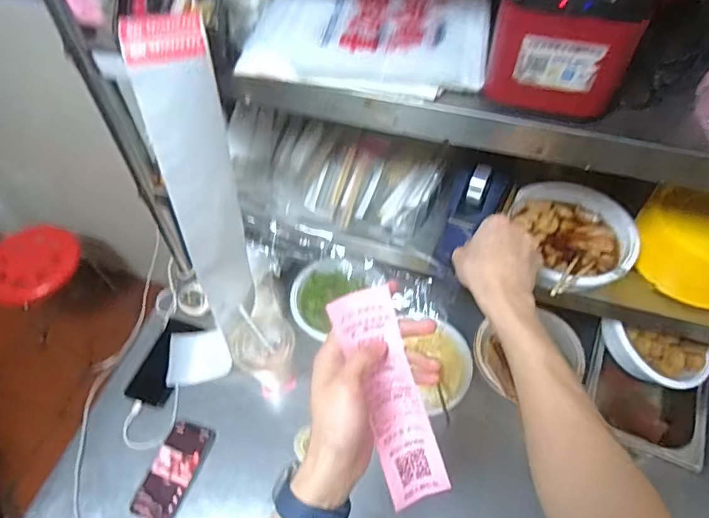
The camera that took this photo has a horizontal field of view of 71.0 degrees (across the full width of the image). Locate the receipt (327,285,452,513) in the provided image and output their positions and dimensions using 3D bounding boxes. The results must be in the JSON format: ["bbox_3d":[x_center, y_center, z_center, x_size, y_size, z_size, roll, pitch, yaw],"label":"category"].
[{"bbox_3d":[0.032,0.122,0.428,0.051,0.016,0.195,-20,101,-11],"label":"receipt"}]

